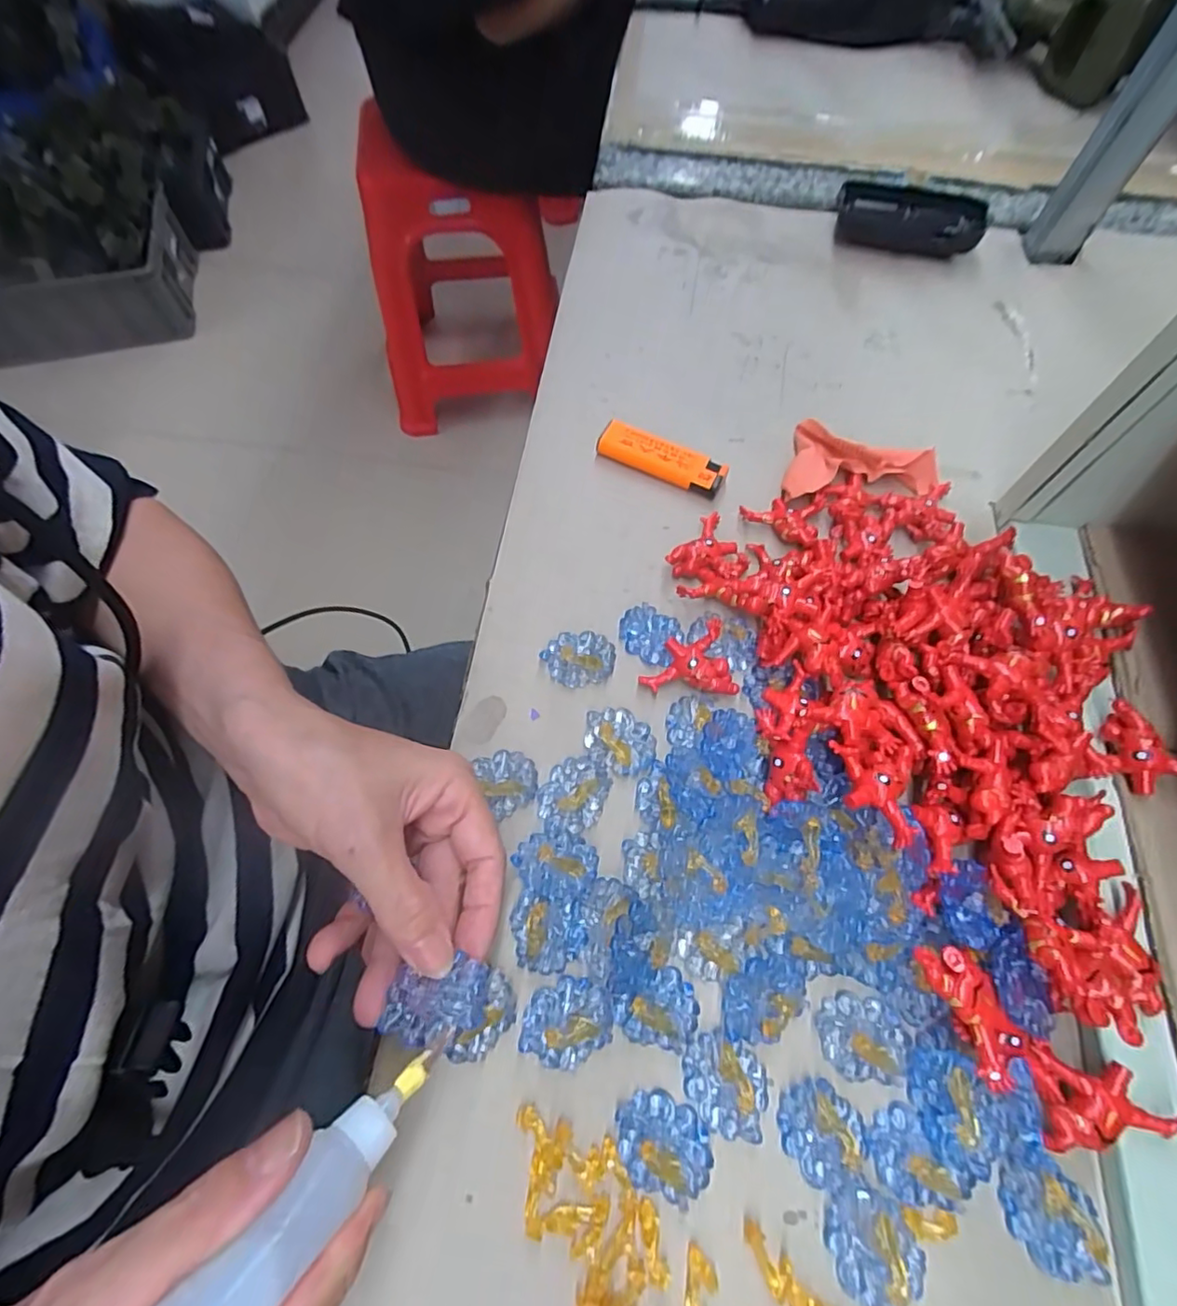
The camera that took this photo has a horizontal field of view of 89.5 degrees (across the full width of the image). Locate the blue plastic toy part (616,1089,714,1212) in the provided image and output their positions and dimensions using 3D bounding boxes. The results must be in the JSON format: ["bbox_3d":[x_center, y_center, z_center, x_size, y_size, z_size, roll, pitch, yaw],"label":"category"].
[{"bbox_3d":[0.029,0.189,0.226,0.037,0.015,0.031,13,65,7],"label":"blue plastic toy part"}]

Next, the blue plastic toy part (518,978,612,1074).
[{"bbox_3d":[-0.009,0.153,0.245,0.038,0.008,0.030,-23,66,-10],"label":"blue plastic toy part"}]

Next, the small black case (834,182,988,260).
[{"bbox_3d":[0.251,-0.342,0.469,0.106,0.027,0.055,8,65,5],"label":"small black case"}]

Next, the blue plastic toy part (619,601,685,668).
[{"bbox_3d":[0.034,-0.011,0.322,0.033,0.005,0.029,26,67,13],"label":"blue plastic toy part"}]

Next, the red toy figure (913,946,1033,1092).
[{"bbox_3d":[0.150,0.139,0.229,0.029,0.016,0.055,-32,85,-13],"label":"red toy figure"}]

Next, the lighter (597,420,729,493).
[{"bbox_3d":[0.045,-0.120,0.368,0.079,0.016,0.019,25,67,12],"label":"lighter"}]

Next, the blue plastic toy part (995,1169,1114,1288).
[{"bbox_3d":[0.173,0.211,0.220,0.033,0.009,0.030,0,64,1],"label":"blue plastic toy part"}]

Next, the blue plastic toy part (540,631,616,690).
[{"bbox_3d":[-0.005,0.002,0.315,0.037,0.011,0.030,-9,64,-3],"label":"blue plastic toy part"}]

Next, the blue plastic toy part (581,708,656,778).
[{"bbox_3d":[0.016,0.043,0.295,0.038,0.011,0.030,40,71,18],"label":"blue plastic toy part"}]

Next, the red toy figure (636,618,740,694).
[{"bbox_3d":[0.050,0.007,0.304,0.045,0.022,0.033,-14,65,-6],"label":"red toy figure"}]

